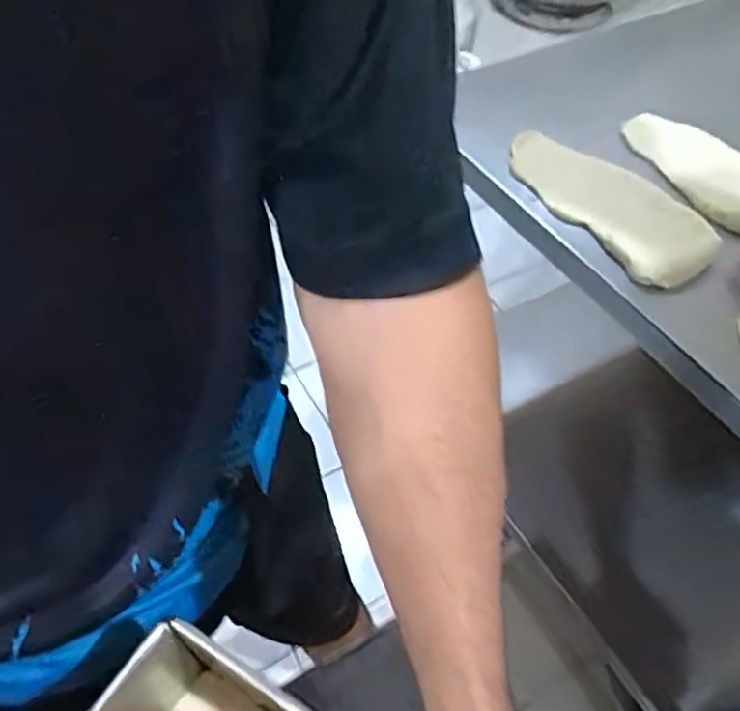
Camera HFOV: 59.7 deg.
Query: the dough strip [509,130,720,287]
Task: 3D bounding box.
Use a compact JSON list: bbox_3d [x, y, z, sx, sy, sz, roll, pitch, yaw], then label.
[{"bbox_3d":[0.295,-0.198,0.800,0.142,0.032,0.308,-22,56,-18],"label":"dough strip"}]

